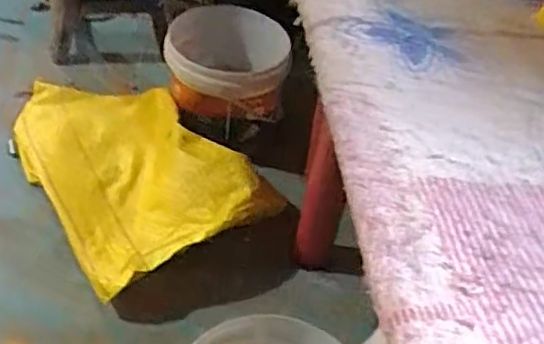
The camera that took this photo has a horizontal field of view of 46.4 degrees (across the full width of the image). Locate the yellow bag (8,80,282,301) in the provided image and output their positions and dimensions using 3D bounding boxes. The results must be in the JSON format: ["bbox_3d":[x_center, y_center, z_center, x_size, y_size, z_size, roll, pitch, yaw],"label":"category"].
[{"bbox_3d":[-0.240,-0.032,1.030,0.296,0.062,0.485,-33,50,-17],"label":"yellow bag"}]

